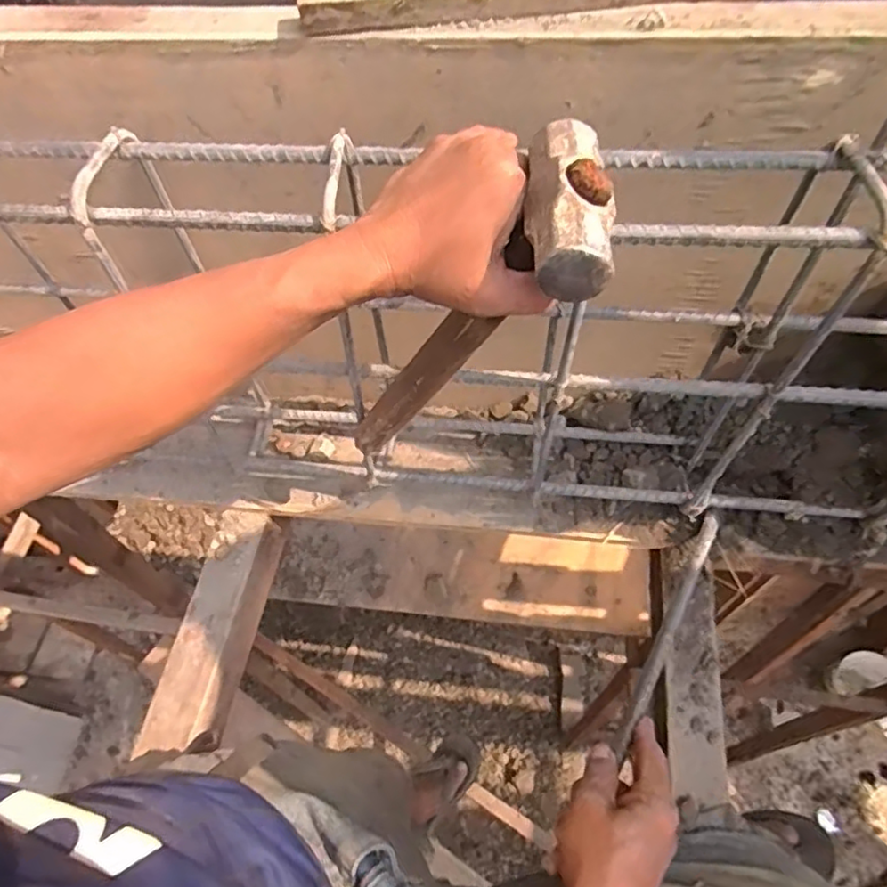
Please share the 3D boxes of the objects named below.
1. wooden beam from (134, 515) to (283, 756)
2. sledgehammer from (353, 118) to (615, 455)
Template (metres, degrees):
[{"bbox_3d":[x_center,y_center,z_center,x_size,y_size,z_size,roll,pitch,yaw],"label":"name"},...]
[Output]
[{"bbox_3d":[-0.241,0.203,0.671,0.061,0.069,0.247,7,59,9],"label":"wooden beam"},{"bbox_3d":[0.011,-0.073,0.431,0.055,0.300,0.091,23,59,-13],"label":"sledgehammer"}]

